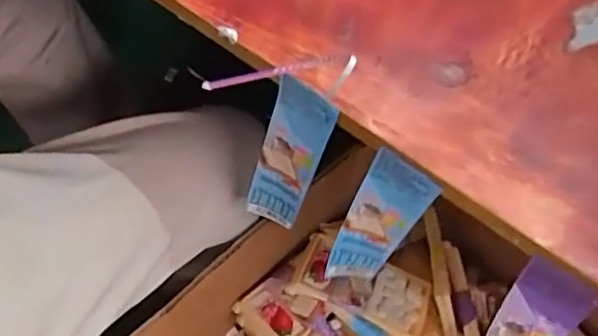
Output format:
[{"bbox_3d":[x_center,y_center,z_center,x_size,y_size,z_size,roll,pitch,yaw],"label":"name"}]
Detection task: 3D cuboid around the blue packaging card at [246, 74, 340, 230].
[{"bbox_3d":[-0.008,-0.002,0.386,0.036,0.163,0.006,33,61,7],"label":"blue packaging card"}]

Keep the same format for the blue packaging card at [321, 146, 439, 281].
[{"bbox_3d":[0.046,0.039,0.385,0.037,0.167,0.012,24,62,5],"label":"blue packaging card"}]

